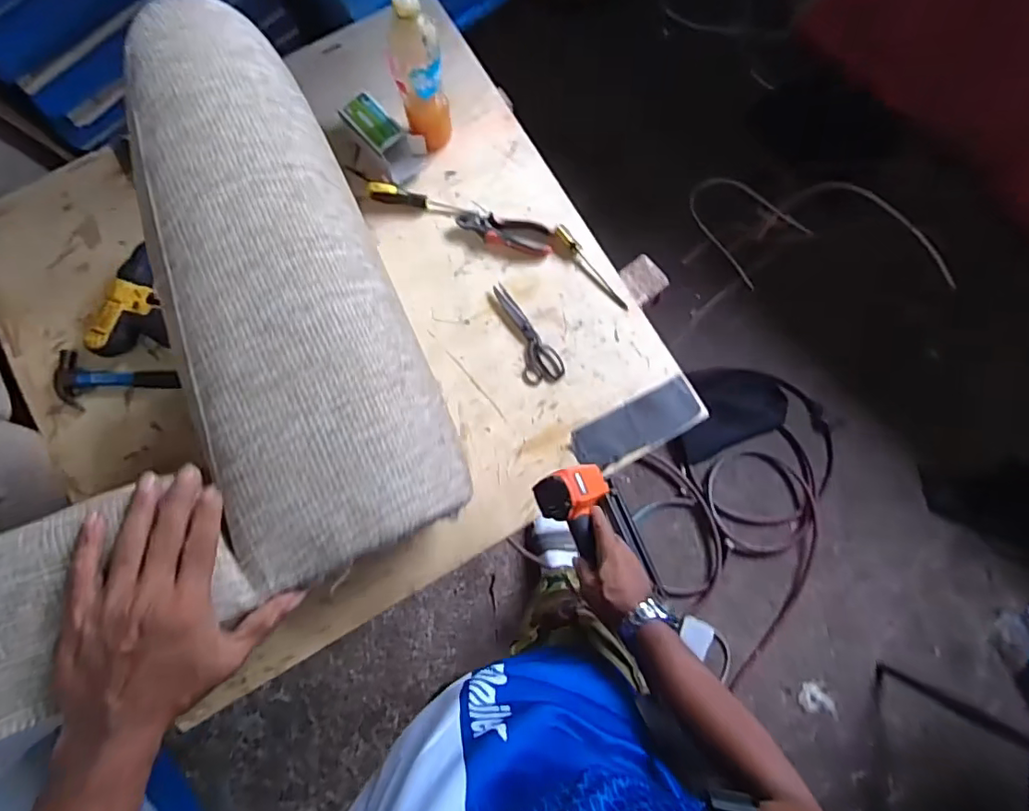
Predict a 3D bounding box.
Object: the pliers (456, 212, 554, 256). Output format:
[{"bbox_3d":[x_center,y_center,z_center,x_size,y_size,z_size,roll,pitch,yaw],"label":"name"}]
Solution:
[{"bbox_3d":[-0.016,-0.307,0.960,0.168,0.018,0.054,14,80,3],"label":"pliers"}]

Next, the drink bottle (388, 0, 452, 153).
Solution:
[{"bbox_3d":[-0.148,-0.512,0.857,0.077,0.257,0.070,-15,80,-2],"label":"drink bottle"}]

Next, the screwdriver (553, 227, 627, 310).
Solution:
[{"bbox_3d":[0.135,-0.244,0.959,0.023,0.018,0.190,-39,82,-6],"label":"screwdriver"}]

